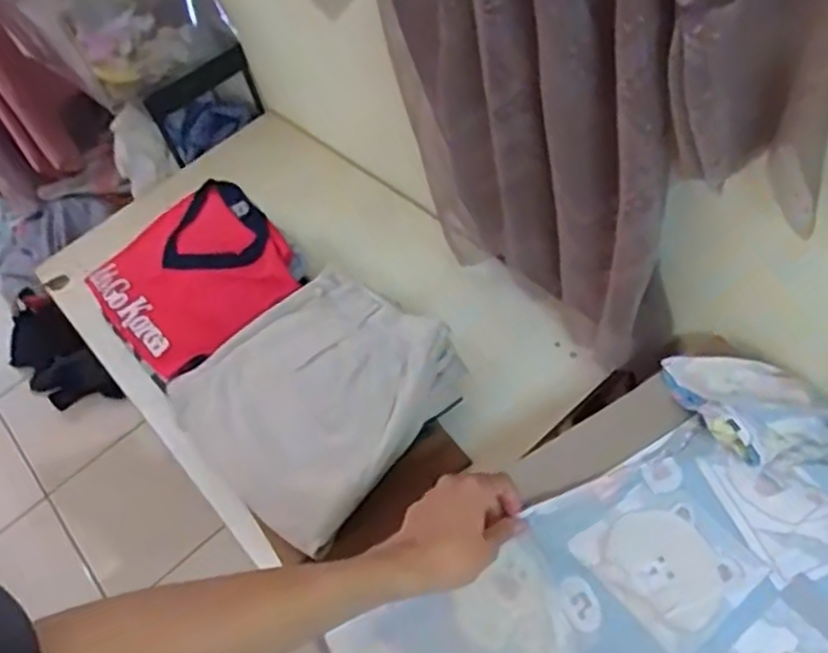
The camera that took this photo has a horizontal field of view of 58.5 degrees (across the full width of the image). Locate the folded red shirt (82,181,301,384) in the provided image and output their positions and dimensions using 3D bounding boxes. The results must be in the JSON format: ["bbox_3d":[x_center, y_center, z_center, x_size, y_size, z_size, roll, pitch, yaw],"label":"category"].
[{"bbox_3d":[-0.304,-0.067,1.006,0.257,0.034,0.256,-34,59,-2],"label":"folded red shirt"}]

